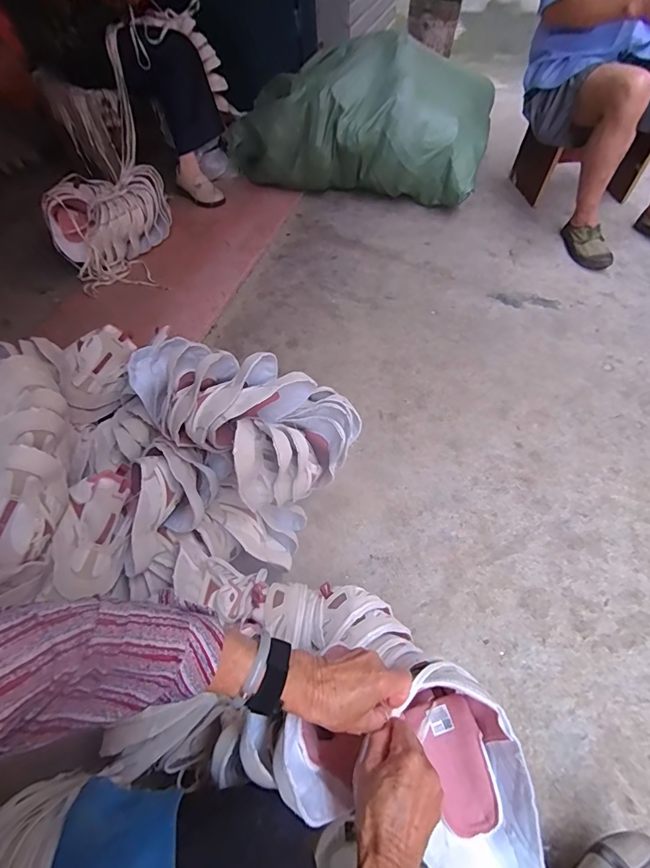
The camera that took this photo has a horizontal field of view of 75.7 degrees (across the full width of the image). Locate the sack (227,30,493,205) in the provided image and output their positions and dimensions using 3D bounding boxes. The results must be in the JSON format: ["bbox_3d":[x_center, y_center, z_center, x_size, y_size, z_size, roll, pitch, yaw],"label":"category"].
[{"bbox_3d":[0.109,-1.105,1.484,0.899,0.370,0.382,12,57,13],"label":"sack"}]

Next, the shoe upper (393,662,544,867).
[{"bbox_3d":[0.150,0.370,0.448,0.107,0.078,0.218,-7,61,-5],"label":"shoe upper"}]

